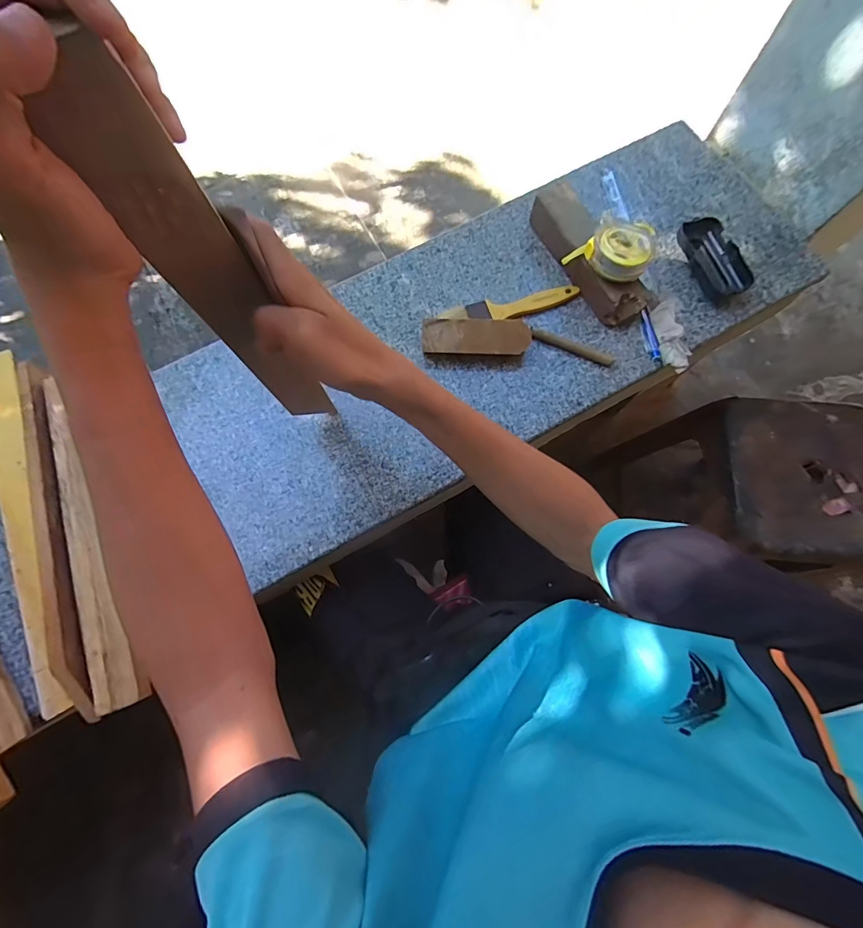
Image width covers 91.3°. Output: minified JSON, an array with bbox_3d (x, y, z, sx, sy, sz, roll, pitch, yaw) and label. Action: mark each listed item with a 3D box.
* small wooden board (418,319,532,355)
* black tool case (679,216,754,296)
[{"bbox_3d":[0.052,-0.147,0.489,0.123,0.007,0.039,1,101,1],"label":"small wooden board"},{"bbox_3d":[0.362,-0.263,0.535,0.063,0.016,0.110,-23,77,-5],"label":"black tool case"}]

